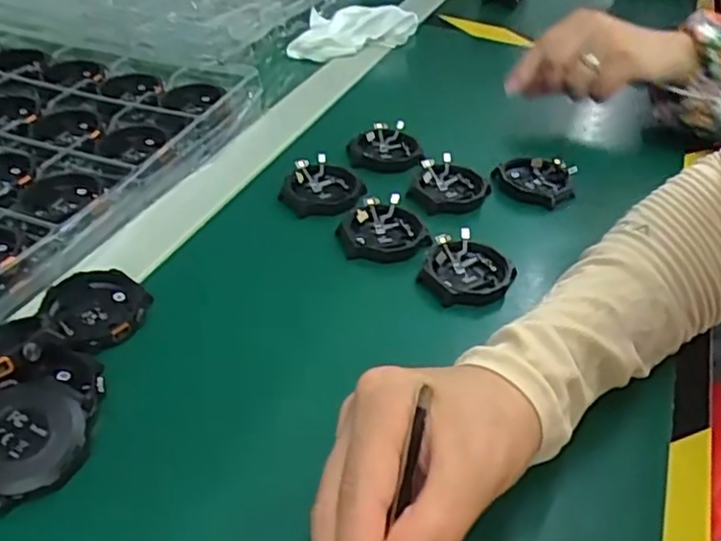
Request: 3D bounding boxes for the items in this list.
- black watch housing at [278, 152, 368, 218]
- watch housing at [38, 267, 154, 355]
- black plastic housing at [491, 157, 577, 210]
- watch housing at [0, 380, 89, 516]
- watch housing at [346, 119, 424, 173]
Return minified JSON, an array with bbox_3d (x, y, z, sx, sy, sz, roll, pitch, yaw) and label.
[{"bbox_3d":[-0.024,-0.055,0.432,0.050,0.011,0.051,11,39,10],"label":"black watch housing"},{"bbox_3d":[-0.135,0.019,0.340,0.050,0.015,0.053,2,39,-1],"label":"watch housing"},{"bbox_3d":[0.121,-0.062,0.459,0.053,0.014,0.041,2,39,-1],"label":"black plastic housing"},{"bbox_3d":[-0.139,0.070,0.274,0.051,0.011,0.050,-24,64,-21],"label":"watch housing"},{"bbox_3d":[0.018,-0.089,0.478,0.052,0.015,0.049,3,39,0],"label":"watch housing"}]

